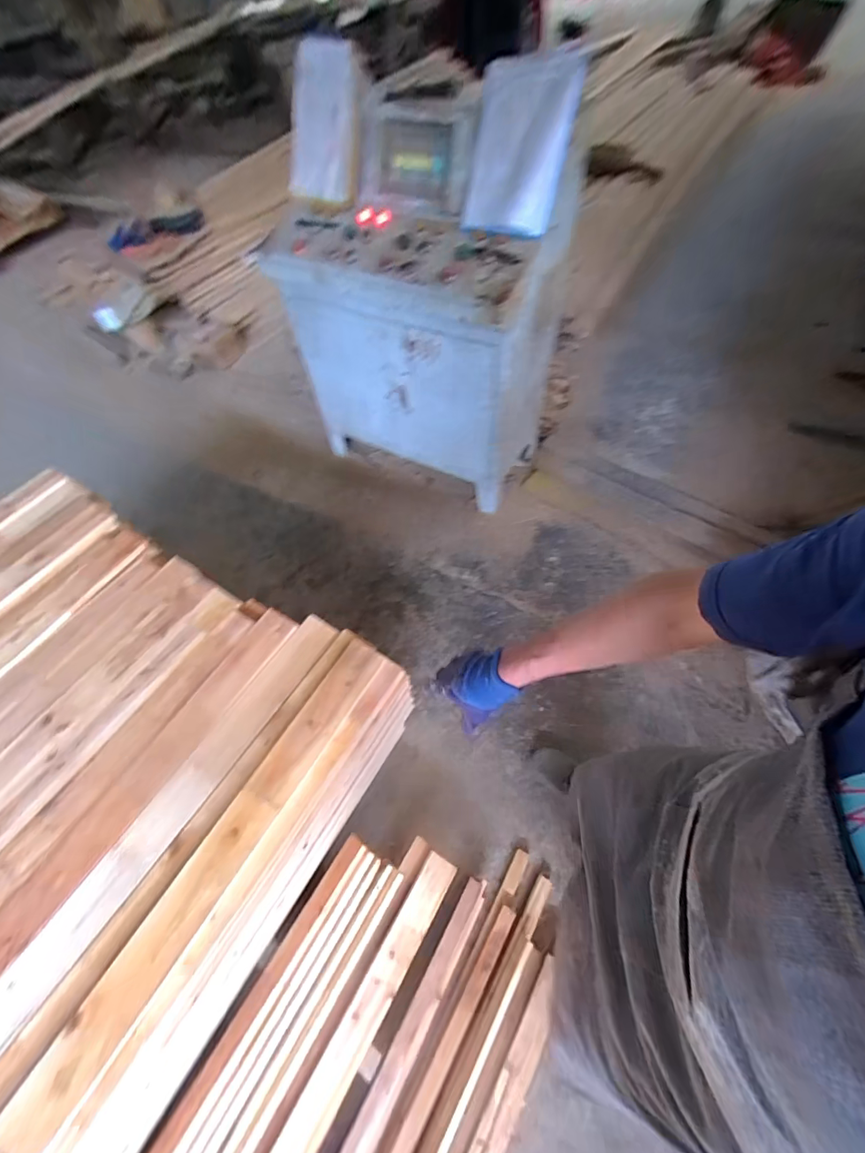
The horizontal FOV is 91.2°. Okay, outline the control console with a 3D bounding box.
[{"bbox_3d":[-0.042,-0.855,1.433,0.852,1.038,0.519,22,62,17],"label":"control console"}]

